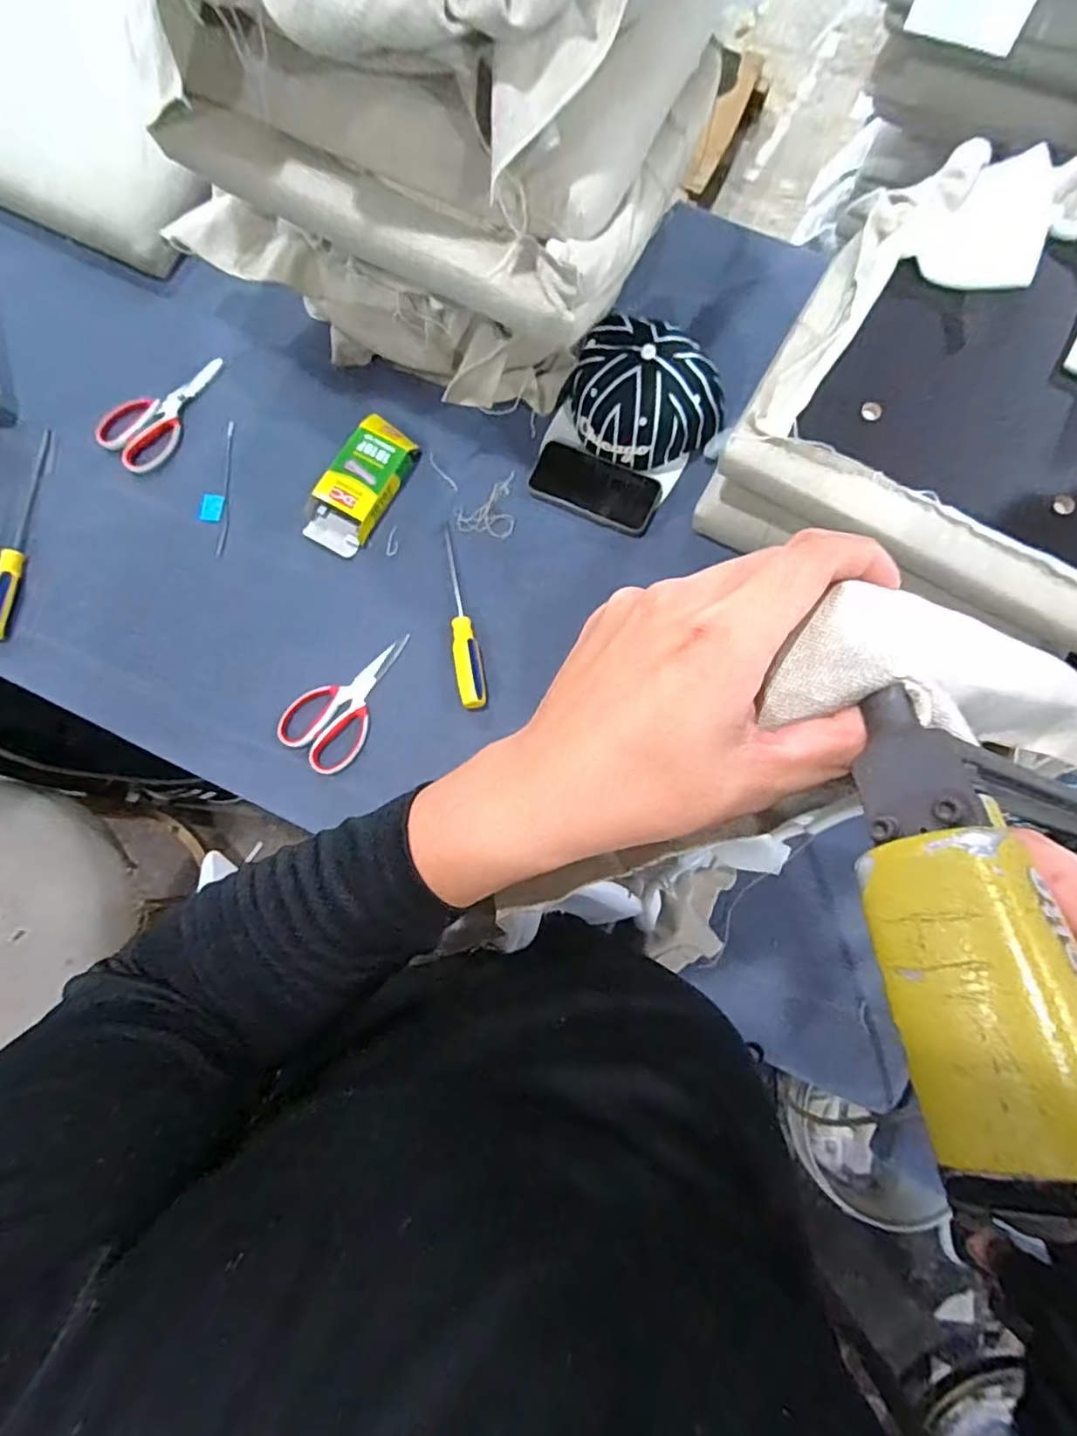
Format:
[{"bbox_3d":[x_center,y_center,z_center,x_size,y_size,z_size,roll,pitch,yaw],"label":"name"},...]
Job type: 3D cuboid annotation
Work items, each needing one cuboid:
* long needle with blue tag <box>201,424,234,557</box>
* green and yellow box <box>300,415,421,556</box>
[{"bbox_3d":[-0.420,-0.303,0.830,0.035,0.007,0.183,-2,80,0],"label":"long needle with blue tag"},{"bbox_3d":[-0.227,-0.297,0.810,0.084,0.036,0.178,31,81,6],"label":"green and yellow box"}]

